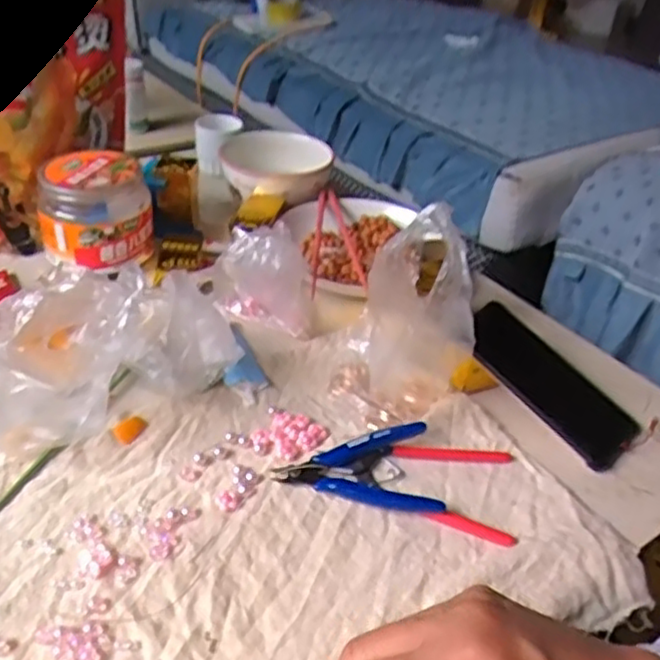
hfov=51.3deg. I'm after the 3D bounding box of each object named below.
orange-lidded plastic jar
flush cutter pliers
[{"bbox_3d":[-0.237,-0.119,0.700,0.104,0.098,0.092,-9,38,-19],"label":"orange-lidded plastic jar"},{"bbox_3d":[0.052,0.096,0.508,0.165,0.019,0.083,12,36,10],"label":"flush cutter pliers"}]

